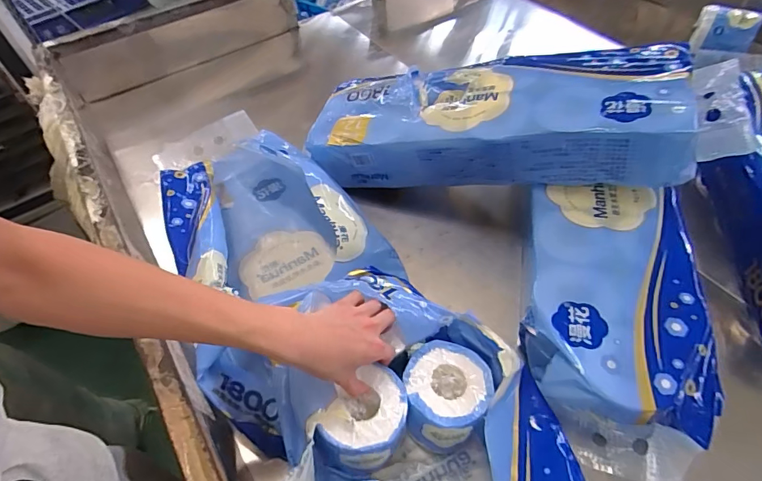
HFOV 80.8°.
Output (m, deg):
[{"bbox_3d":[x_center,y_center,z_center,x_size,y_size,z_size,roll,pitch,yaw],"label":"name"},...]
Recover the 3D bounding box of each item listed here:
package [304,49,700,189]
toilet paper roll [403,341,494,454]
[{"bbox_3d":[0.171,-0.196,0.767,0.601,0.131,0.204,5,51,27],"label":"package"},{"bbox_3d":[0.082,0.198,0.566,0.099,0.099,0.108,-2,52,3],"label":"toilet paper roll"}]

